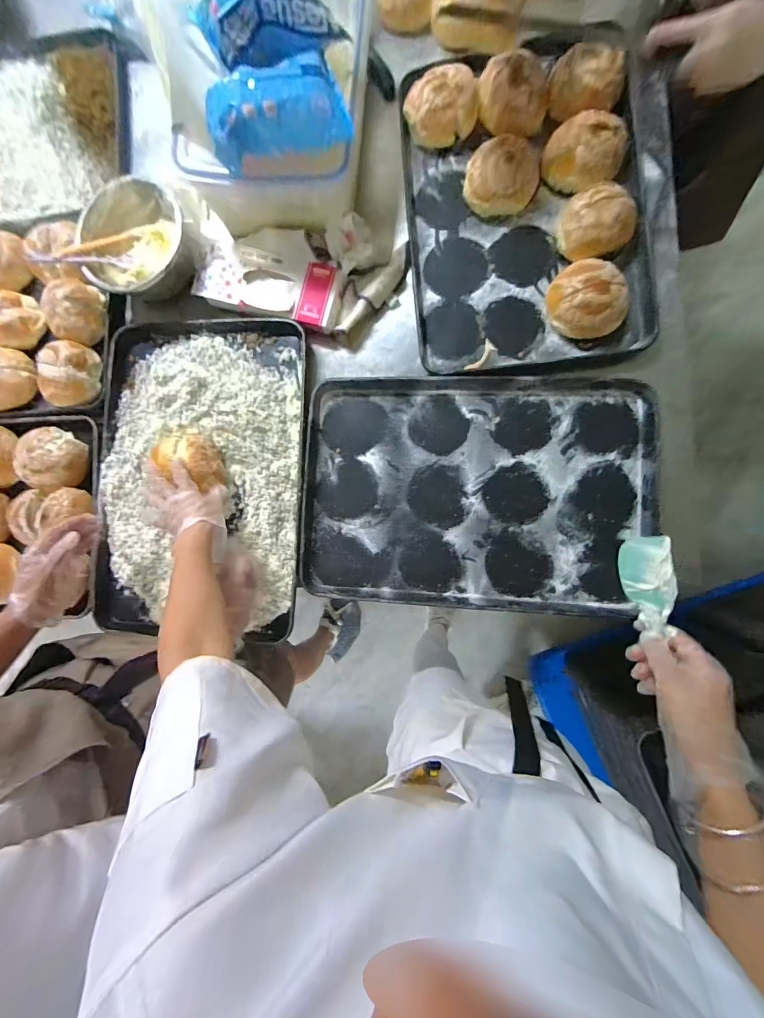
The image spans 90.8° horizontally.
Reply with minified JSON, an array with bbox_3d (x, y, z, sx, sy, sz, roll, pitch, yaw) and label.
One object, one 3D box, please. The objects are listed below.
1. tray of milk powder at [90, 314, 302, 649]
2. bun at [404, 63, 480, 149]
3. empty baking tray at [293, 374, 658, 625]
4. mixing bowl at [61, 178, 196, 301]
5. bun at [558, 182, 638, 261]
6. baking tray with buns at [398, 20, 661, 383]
[{"bbox_3d":[-0.339,-0.065,0.712,0.387,0.044,0.592,2,88,6],"label":"tray of milk powder"},{"bbox_3d":[0.107,-0.724,0.684,0.124,0.066,0.119,-24,85,5],"label":"bun"},{"bbox_3d":[0.153,-0.033,0.663,0.581,0.031,0.399,2,88,7],"label":"empty baking tray"},{"bbox_3d":[-0.461,-0.499,0.712,0.204,0.074,0.200,0,88,6],"label":"mixing bowl"},{"bbox_3d":[0.362,-0.478,0.636,0.120,0.059,0.109,16,90,7],"label":"bun"},{"bbox_3d":[0.249,-0.529,0.652,0.401,0.073,0.565,-4,87,6],"label":"baking tray with buns"}]

